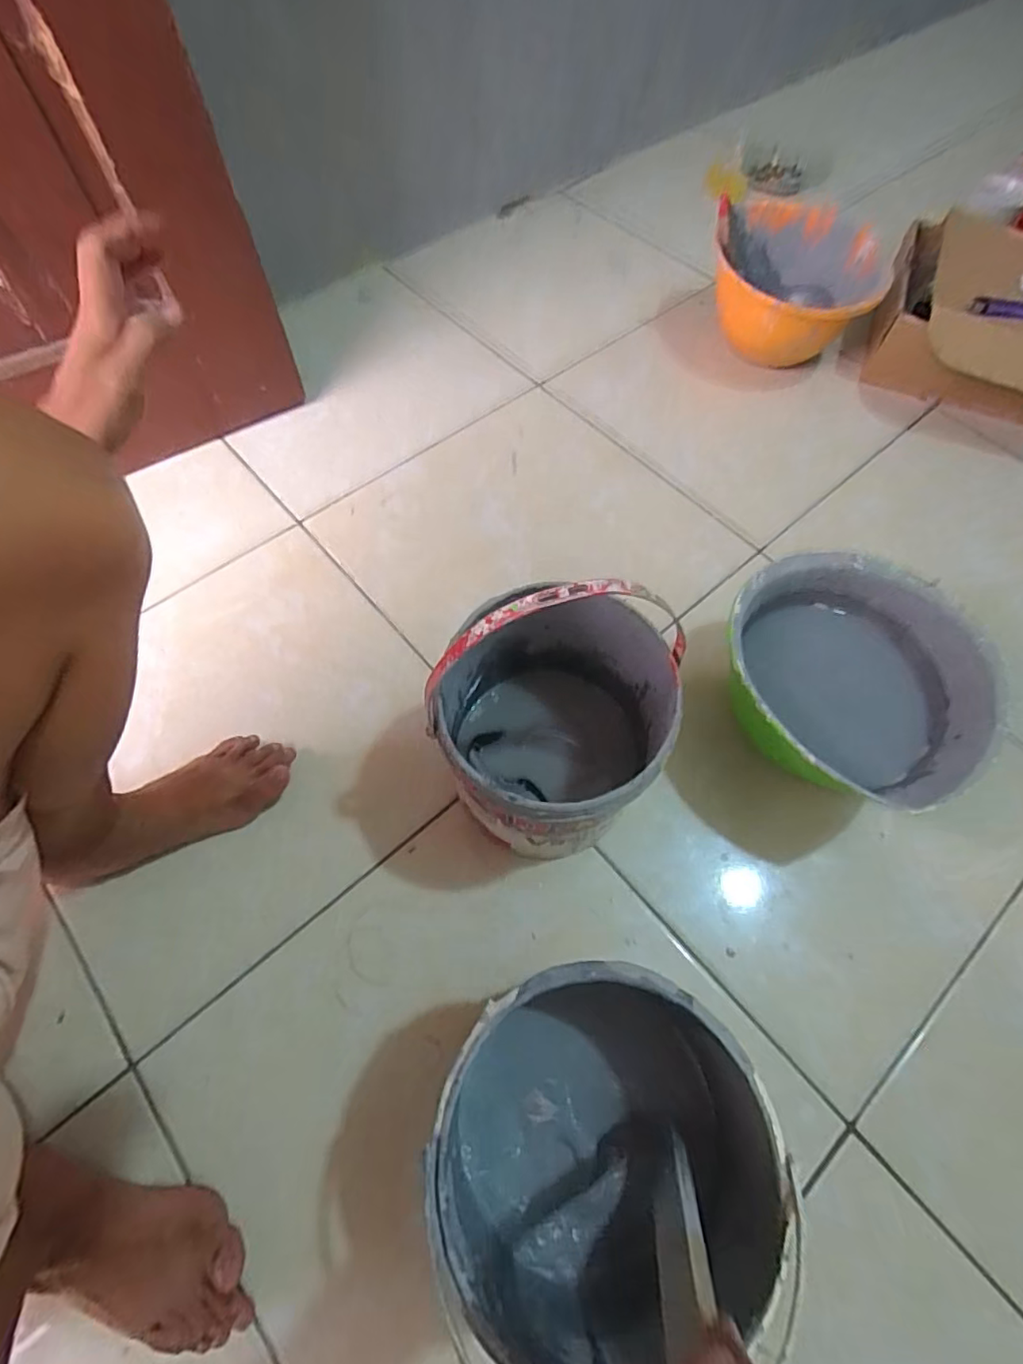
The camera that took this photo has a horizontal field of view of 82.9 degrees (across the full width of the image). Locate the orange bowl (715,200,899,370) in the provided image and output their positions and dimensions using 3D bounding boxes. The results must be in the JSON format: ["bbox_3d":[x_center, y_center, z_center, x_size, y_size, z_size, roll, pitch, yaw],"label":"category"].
[{"bbox_3d":[0.422,-0.586,0.875,0.229,0.137,0.298,13,64,5],"label":"orange bowl"}]

